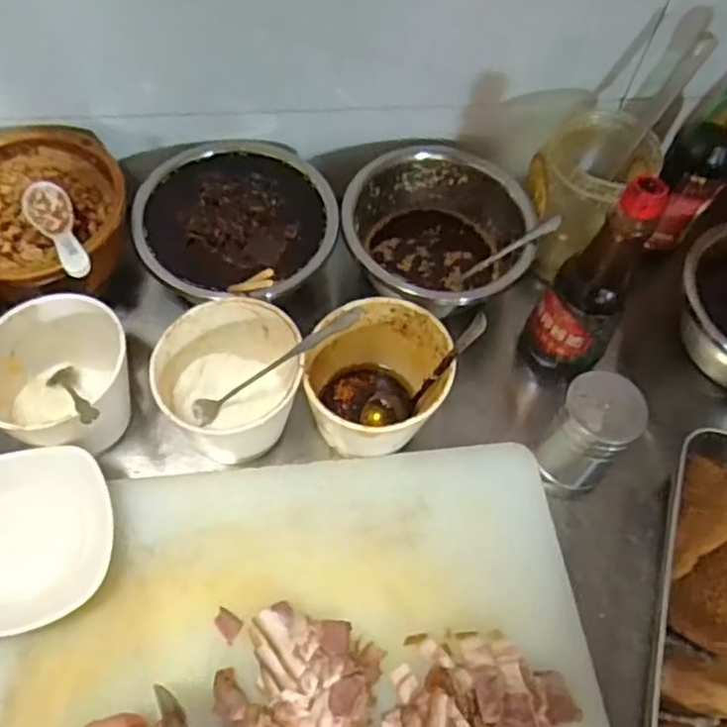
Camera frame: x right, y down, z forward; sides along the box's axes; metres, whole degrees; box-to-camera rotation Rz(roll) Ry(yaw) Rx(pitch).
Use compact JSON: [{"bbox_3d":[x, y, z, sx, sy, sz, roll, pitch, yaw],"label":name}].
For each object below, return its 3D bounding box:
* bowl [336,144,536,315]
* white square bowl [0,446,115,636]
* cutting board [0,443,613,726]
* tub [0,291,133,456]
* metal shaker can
[{"bbox_3d":[0.067,-0.126,0.668,0.171,0.083,0.142,-2,59,-5],"label":"bowl"},{"bbox_3d":[-0.244,0.127,0.509,0.129,0.038,0.121,-14,61,-12],"label":"white square bowl"},{"bbox_3d":[-0.054,0.214,0.494,0.431,0.025,0.310,-5,60,-7],"label":"cutting board"},{"bbox_3d":[-0.242,0.012,0.572,0.115,0.091,0.124,2,59,-3],"label":"tub"},{"bbox_3d":[0.178,0.057,0.574,0.057,0.099,0.057,2,59,-3],"label":"metal shaker can"}]

